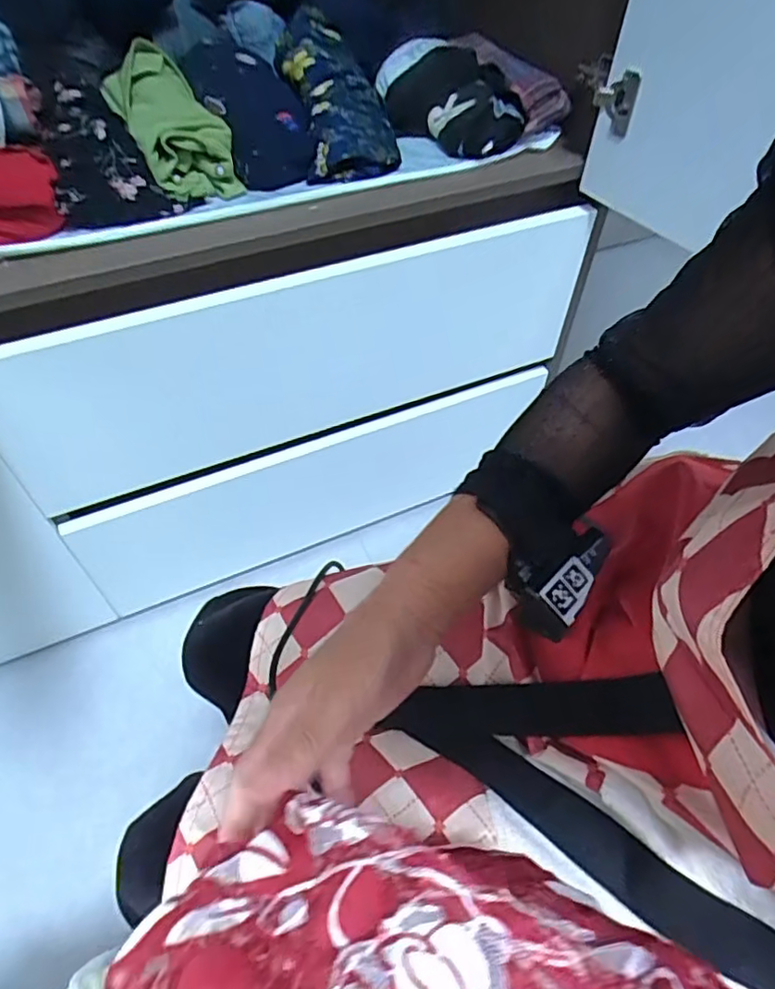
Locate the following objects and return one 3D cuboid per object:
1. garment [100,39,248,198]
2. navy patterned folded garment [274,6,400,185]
[{"bbox_3d":[-0.236,-0.404,0.656,0.088,0.052,0.201,-26,72,-20],"label":"garment"},{"bbox_3d":[-0.059,-0.465,0.702,0.102,0.050,0.225,-14,72,-12],"label":"navy patterned folded garment"}]

